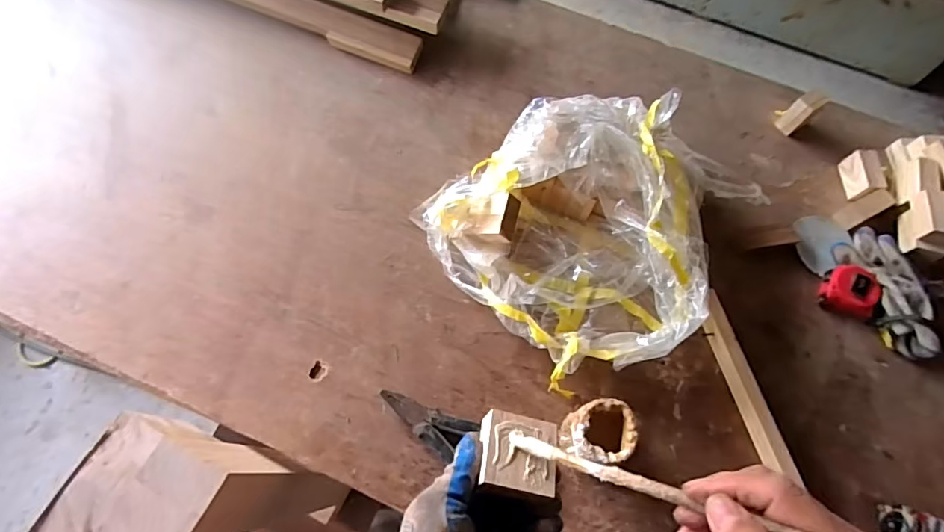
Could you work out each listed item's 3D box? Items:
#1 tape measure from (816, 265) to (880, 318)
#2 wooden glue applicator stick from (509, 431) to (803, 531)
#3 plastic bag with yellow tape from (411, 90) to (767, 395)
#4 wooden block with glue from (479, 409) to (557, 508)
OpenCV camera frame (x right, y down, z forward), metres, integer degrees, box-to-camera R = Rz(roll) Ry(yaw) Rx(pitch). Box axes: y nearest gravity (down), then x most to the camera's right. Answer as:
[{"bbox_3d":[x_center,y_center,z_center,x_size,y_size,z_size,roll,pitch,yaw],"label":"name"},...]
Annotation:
[{"bbox_3d":[0.497,0.034,0.650,0.062,0.035,0.062,29,68,10],"label":"tape measure"},{"bbox_3d":[0.125,0.145,0.318,0.261,0.009,0.012,0,56,46],"label":"wooden glue applicator stick"},{"bbox_3d":[0.157,-0.053,0.630,0.342,0.122,0.331,-36,73,-17],"label":"plastic bag with yellow tape"},{"bbox_3d":[0.037,0.162,0.419,0.062,0.030,0.063,13,54,-9],"label":"wooden block with glue"}]

